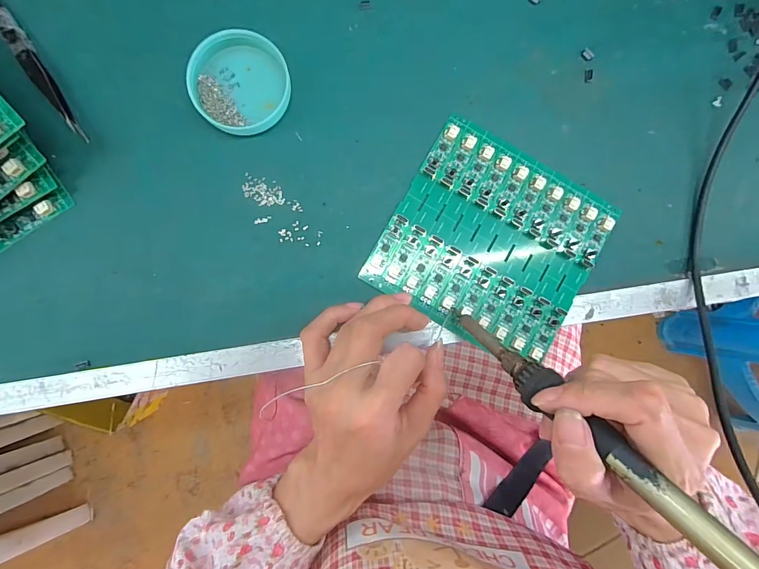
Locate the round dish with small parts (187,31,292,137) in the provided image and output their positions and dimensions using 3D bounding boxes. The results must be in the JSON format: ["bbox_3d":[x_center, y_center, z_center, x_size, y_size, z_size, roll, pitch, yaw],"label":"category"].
[{"bbox_3d":[-0.094,-0.139,0.264,0.062,0.013,0.070,-3,90,-3],"label":"round dish with small parts"}]

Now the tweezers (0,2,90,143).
[{"bbox_3d":[-0.231,-0.148,0.258,0.012,0.009,0.119,-33,92,-2],"label":"tweezers"}]

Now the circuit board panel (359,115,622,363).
[{"bbox_3d":[0.081,-0.030,0.273,0.140,0.006,0.134,30,87,-1],"label":"circuit board panel"}]

